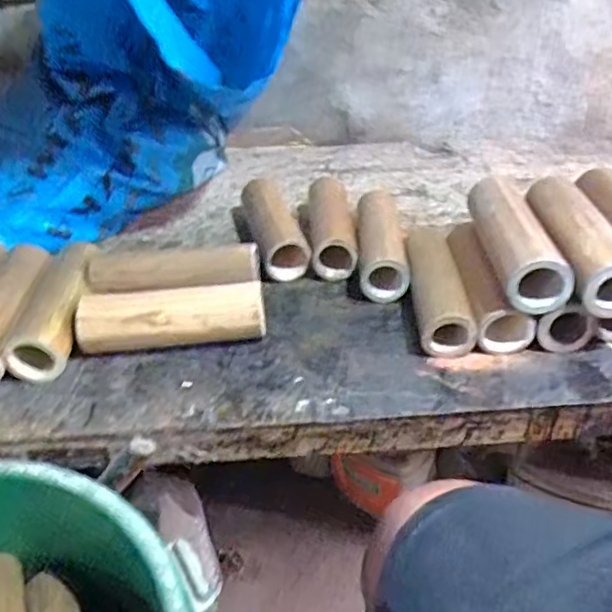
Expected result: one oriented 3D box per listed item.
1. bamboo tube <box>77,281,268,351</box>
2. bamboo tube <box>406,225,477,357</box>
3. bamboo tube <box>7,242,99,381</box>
[{"bbox_3d":[-0.131,0.014,0.601,0.178,0.059,0.062,-5,34,-1],"label":"bamboo tube"},{"bbox_3d":[0.137,-0.019,0.635,0.053,0.051,0.179,-2,34,3],"label":"bamboo tube"},{"bbox_3d":[-0.256,0.003,0.632,0.063,0.057,0.181,-7,34,-3],"label":"bamboo tube"}]

